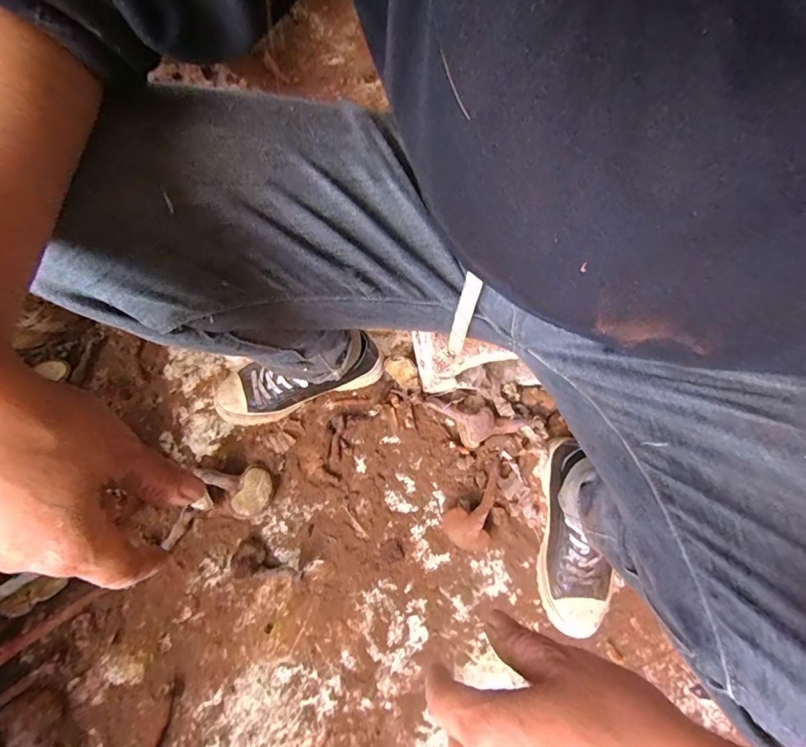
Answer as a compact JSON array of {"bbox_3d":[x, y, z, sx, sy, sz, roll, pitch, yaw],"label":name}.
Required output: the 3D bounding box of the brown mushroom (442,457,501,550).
[{"bbox_3d":[0.090,0.165,0.546,0.061,0.038,0.117,14,68,2],"label":"brown mushroom"}]

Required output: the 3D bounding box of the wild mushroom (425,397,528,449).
[{"bbox_3d":[0.091,0.068,0.567,0.131,0.026,0.052,18,68,3],"label":"wild mushroom"}]

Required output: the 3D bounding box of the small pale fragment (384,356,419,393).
[{"bbox_3d":[0.003,-0.002,0.603,0.037,0.012,0.061,-40,76,-17],"label":"small pale fragment"}]

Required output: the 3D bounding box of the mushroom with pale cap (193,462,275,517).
[{"bbox_3d":[-0.206,0.140,0.533,0.082,0.044,0.061,43,72,12],"label":"mushroom with pale cap"}]

